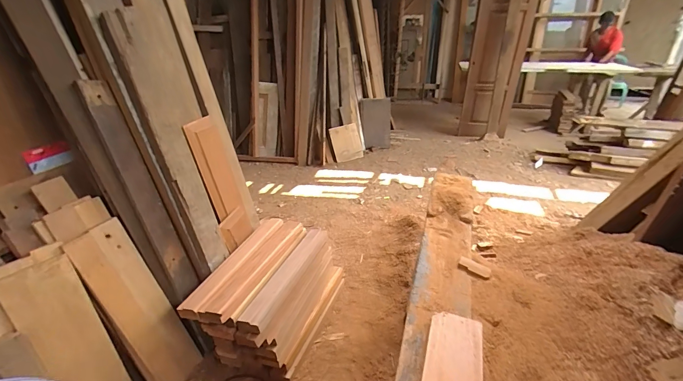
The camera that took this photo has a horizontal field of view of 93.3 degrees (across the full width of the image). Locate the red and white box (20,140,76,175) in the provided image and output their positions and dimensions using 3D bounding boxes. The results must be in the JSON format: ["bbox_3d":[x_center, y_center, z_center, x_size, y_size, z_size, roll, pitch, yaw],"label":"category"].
[{"bbox_3d":[-1.178,-0.135,1.300,0.031,0.094,0.144,17,33,34],"label":"red and white box"}]

